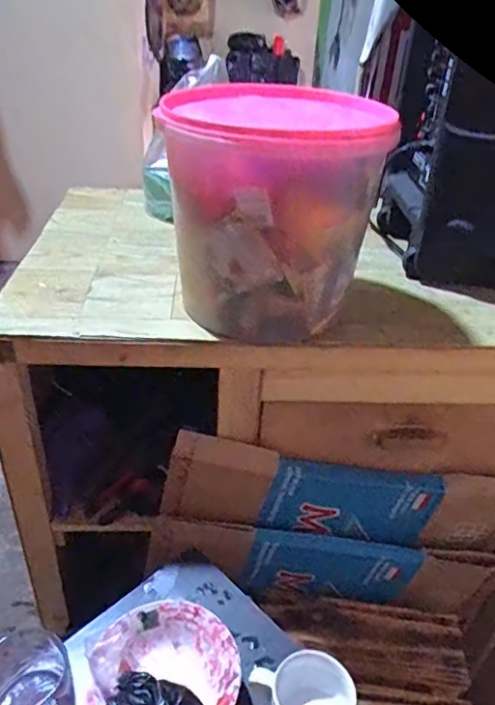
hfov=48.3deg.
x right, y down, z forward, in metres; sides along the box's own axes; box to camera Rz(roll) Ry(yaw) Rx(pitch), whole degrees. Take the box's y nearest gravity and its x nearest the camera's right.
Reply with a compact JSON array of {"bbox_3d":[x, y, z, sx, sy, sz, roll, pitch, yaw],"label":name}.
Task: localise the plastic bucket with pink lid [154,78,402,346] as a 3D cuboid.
[{"bbox_3d":[0.024,-0.174,0.671,0.232,0.227,0.236,-2,35,-6],"label":"plastic bucket with pink lid"}]

